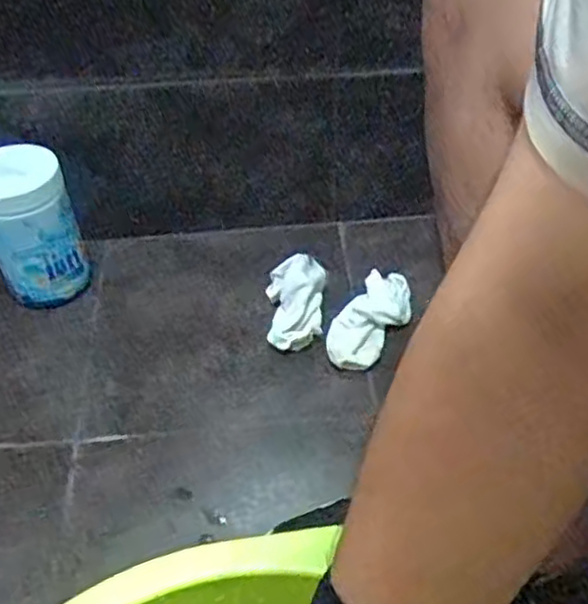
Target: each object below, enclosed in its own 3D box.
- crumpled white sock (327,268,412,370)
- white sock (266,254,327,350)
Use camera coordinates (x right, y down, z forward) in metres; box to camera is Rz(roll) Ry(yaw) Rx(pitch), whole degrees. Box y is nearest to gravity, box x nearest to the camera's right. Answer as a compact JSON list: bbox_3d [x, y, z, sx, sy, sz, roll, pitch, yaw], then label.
[{"bbox_3d":[0.087,0.019,0.759,0.062,0.031,0.137,25,51,24],"label":"crumpled white sock"},{"bbox_3d":[0.003,0.002,0.753,0.062,0.061,0.096,-1,46,0],"label":"white sock"}]

